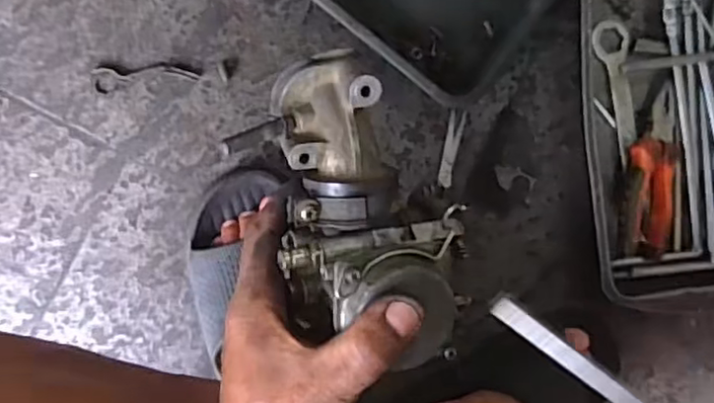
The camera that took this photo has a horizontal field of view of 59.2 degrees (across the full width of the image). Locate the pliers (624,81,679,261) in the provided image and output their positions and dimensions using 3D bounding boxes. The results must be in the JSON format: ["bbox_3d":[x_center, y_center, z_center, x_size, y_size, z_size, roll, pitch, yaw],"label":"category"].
[{"bbox_3d":[0.294,-0.029,0.615,0.062,0.017,0.166,3,91,-9],"label":"pliers"}]

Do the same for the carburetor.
[{"bbox_3d":[0.006,-0.001,0.307,0.081,0.057,0.144,-3,92,-9],"label":"carburetor"}]

